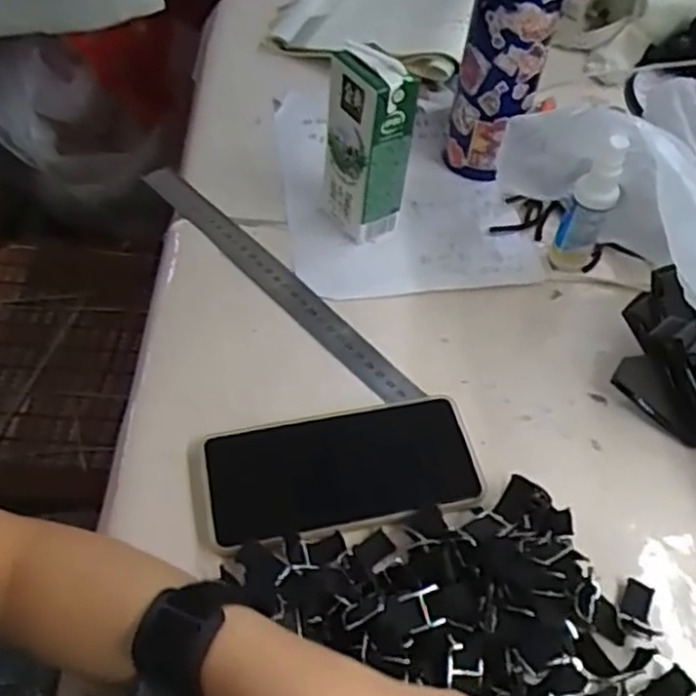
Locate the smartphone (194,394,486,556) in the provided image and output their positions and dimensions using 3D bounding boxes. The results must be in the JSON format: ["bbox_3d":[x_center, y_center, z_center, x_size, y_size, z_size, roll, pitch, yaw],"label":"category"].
[{"bbox_3d":[-0.006,0.073,0.440,0.168,0.008,0.079,-8,54,-10],"label":"smartphone"}]

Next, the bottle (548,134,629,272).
[{"bbox_3d":[0.176,-0.103,0.522,0.031,0.113,0.026,21,54,12],"label":"bottle"}]

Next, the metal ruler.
[{"bbox_3d":[-0.056,-0.054,0.536,0.027,0.007,0.289,-36,64,-24],"label":"metal ruler"}]

